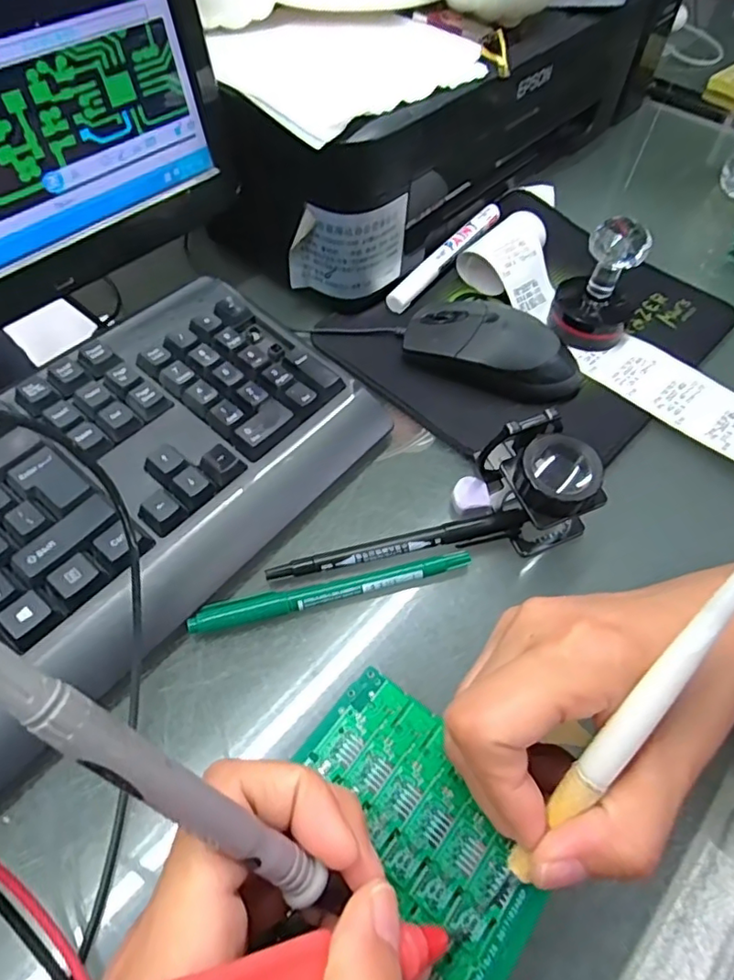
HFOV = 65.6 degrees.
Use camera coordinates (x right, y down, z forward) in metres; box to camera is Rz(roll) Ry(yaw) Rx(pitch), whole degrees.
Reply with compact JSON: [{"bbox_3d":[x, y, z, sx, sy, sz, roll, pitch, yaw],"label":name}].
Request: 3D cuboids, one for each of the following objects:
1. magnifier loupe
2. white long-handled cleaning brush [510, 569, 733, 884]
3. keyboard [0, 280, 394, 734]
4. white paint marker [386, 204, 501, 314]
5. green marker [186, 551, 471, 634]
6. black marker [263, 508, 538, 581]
[{"bbox_3d":[0.089,-0.005,0.294,0.045,0.057,0.061,-28,62,-20],"label":"magnifier loupe"},{"bbox_3d":[0.080,0.062,0.163,0.009,0.004,0.131,36,102,20],"label":"white long-handled cleaning brush"},{"bbox_3d":[-0.180,0.047,0.258,0.156,0.041,0.434,35,61,20],"label":"keyboard"},{"bbox_3d":[0.063,-0.178,0.432,0.020,0.018,0.140,33,61,18],"label":"white paint marker"},{"bbox_3d":[-0.016,0.050,0.282,0.137,0.010,0.013,-11,57,-10],"label":"green marker"},{"bbox_3d":[0.018,0.027,0.298,0.139,0.012,0.015,-12,57,-10],"label":"black marker"}]

